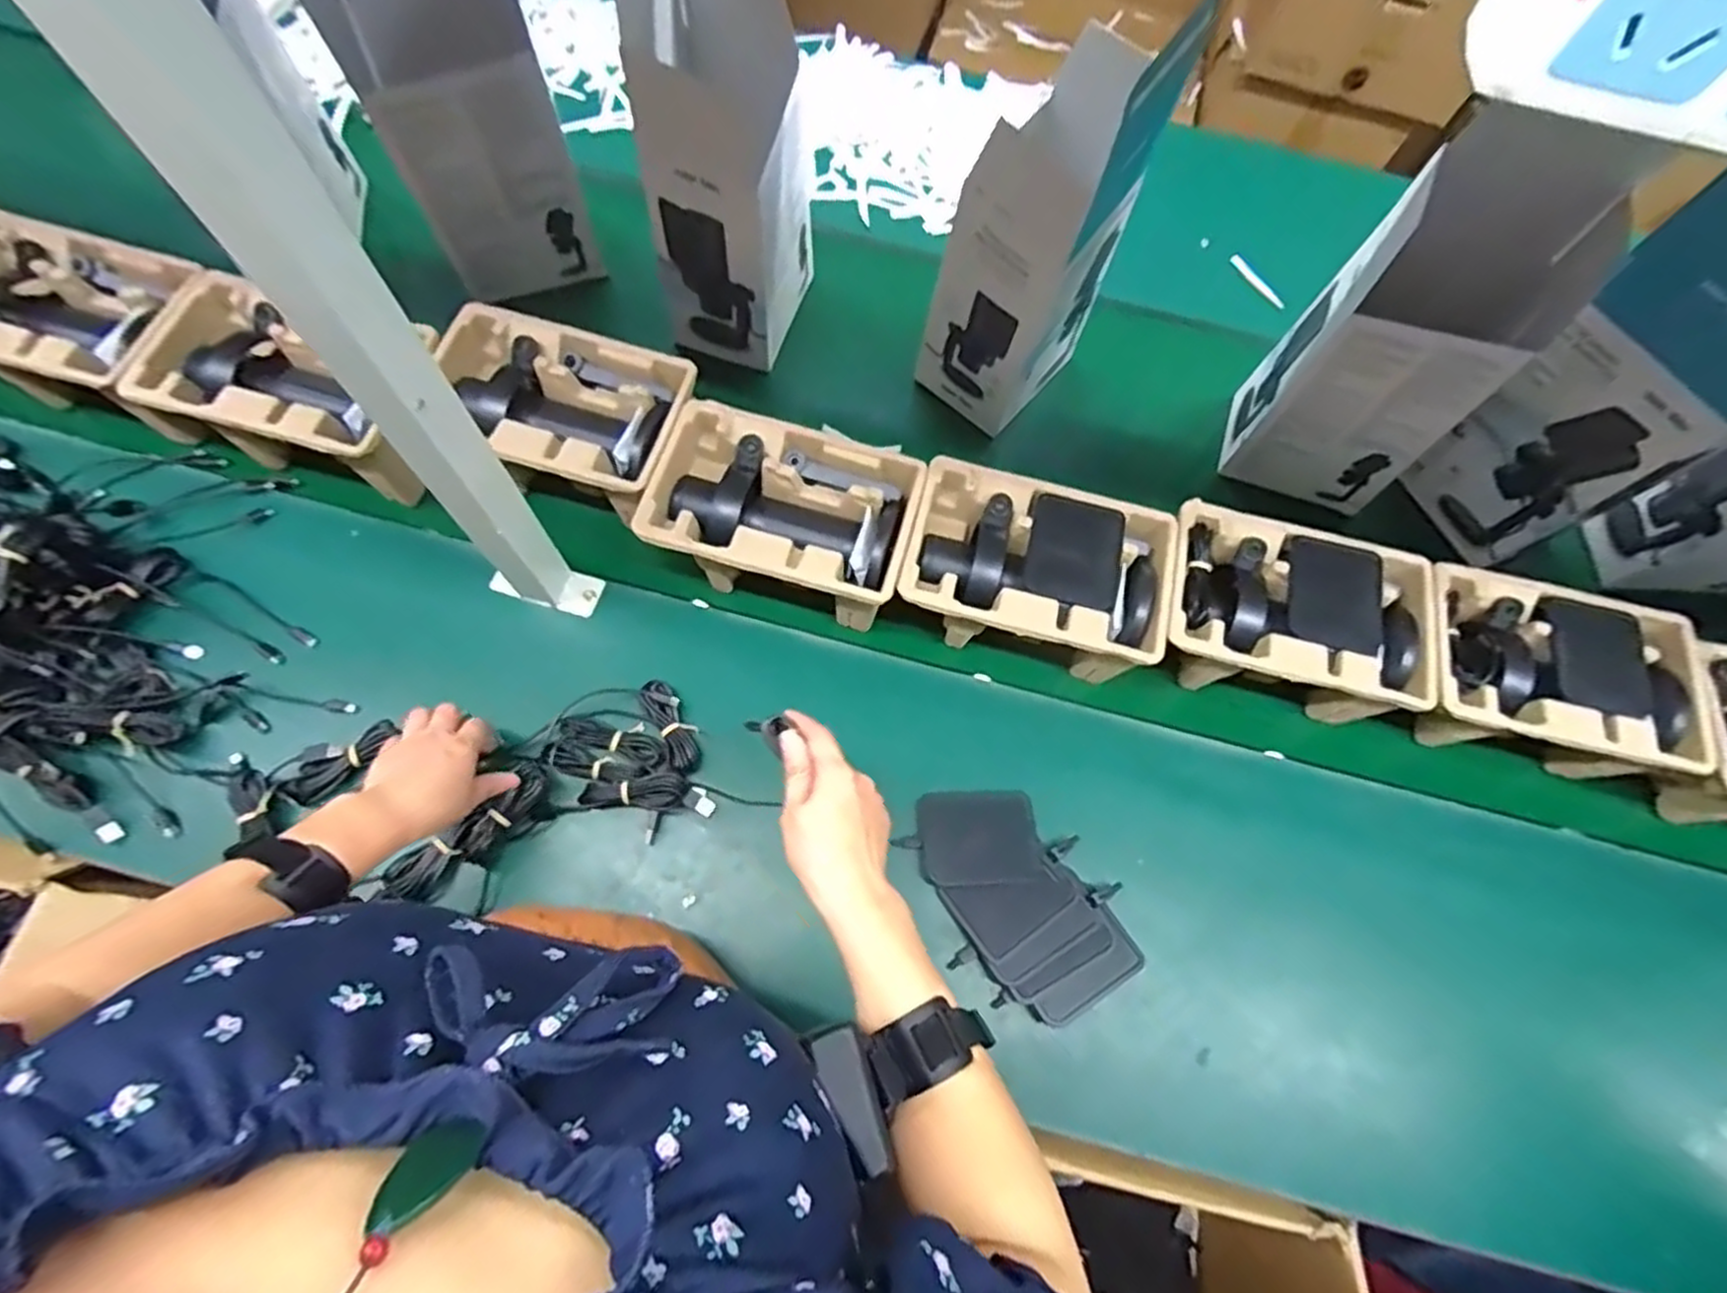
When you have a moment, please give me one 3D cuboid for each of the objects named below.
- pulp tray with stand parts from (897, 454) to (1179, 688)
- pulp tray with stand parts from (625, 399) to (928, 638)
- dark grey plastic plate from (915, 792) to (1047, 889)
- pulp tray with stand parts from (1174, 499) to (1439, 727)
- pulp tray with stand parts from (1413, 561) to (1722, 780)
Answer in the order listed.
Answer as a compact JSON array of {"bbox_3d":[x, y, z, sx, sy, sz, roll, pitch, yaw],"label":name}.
[{"bbox_3d":[0.154,-0.065,0.677,0.223,0.093,0.150,15,68,4],"label":"pulp tray with stand parts"},{"bbox_3d":[-0.070,-0.115,0.678,0.223,0.094,0.144,14,68,4],"label":"pulp tray with stand parts"},{"bbox_3d":[0.099,0.162,0.635,0.101,0.005,0.076,-3,68,-3],"label":"dark grey plastic plate"},{"bbox_3d":[0.380,-0.023,0.677,0.230,0.091,0.154,12,68,3],"label":"pulp tray with stand parts"},{"bbox_3d":[0.609,0.030,0.684,0.233,0.109,0.154,12,68,3],"label":"pulp tray with stand parts"}]

